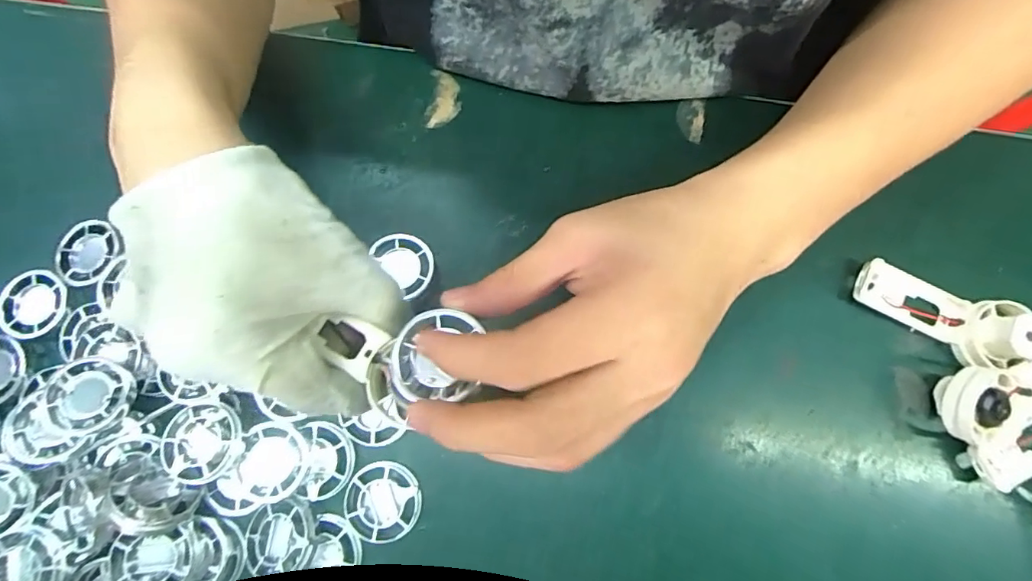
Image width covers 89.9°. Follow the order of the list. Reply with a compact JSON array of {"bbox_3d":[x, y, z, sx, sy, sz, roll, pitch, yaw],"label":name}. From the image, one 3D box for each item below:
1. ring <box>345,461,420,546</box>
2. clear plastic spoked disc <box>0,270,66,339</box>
[{"bbox_3d":[-0.069,0.109,0.264,0.039,0.004,0.038,0,77,1],"label":"ring"},{"bbox_3d":[-0.273,0.008,0.292,0.036,0.006,0.038,0,77,1],"label":"clear plastic spoked disc"}]

